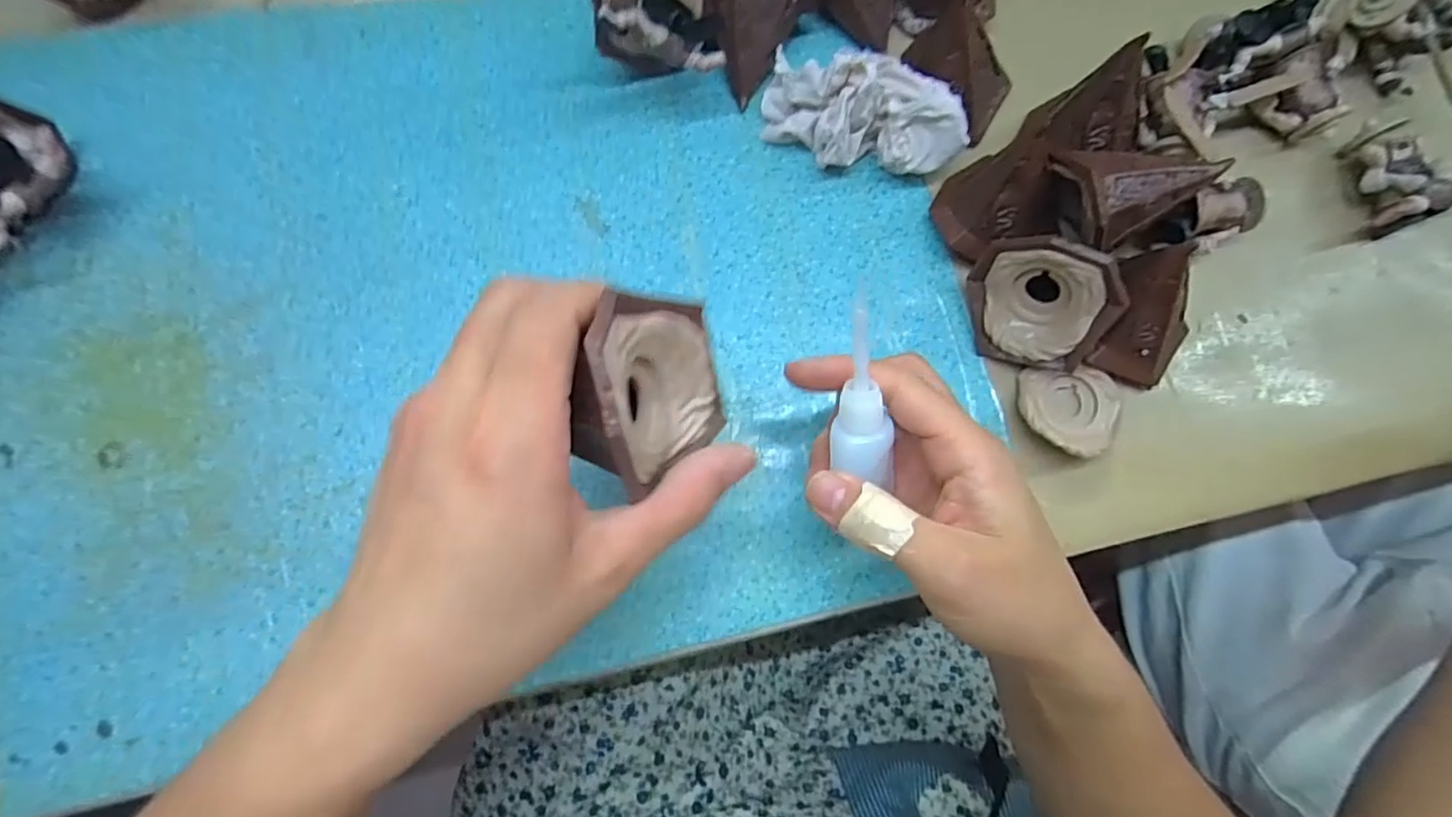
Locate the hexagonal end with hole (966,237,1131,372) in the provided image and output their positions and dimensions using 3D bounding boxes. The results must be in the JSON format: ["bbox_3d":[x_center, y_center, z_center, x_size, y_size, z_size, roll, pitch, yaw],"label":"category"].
[{"bbox_3d":[0.147,-0.050,0.300,0.063,0.062,0.017,25,42,24],"label":"hexagonal end with hole"}]

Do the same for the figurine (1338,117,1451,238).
[{"bbox_3d":[0.357,-0.127,0.332,0.051,0.027,0.056,-20,78,-5],"label":"figurine"}]

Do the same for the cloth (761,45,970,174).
[{"bbox_3d":[0.070,-0.152,0.325,0.104,0.048,0.052,15,78,3],"label":"cloth"}]

